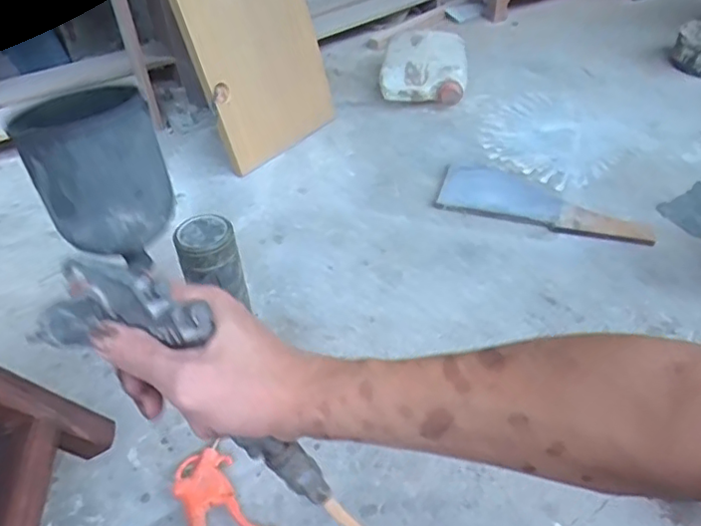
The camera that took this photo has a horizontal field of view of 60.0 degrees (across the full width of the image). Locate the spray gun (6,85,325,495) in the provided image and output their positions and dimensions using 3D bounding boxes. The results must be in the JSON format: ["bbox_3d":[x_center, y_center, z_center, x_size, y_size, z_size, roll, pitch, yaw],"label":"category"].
[{"bbox_3d":[-0.118,0.033,0.366,0.099,0.100,0.284,-32,96,-30],"label":"spray gun"}]

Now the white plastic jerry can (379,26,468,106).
[{"bbox_3d":[0.170,-0.438,1.385,0.188,0.105,0.225,5,43,7],"label":"white plastic jerry can"}]

